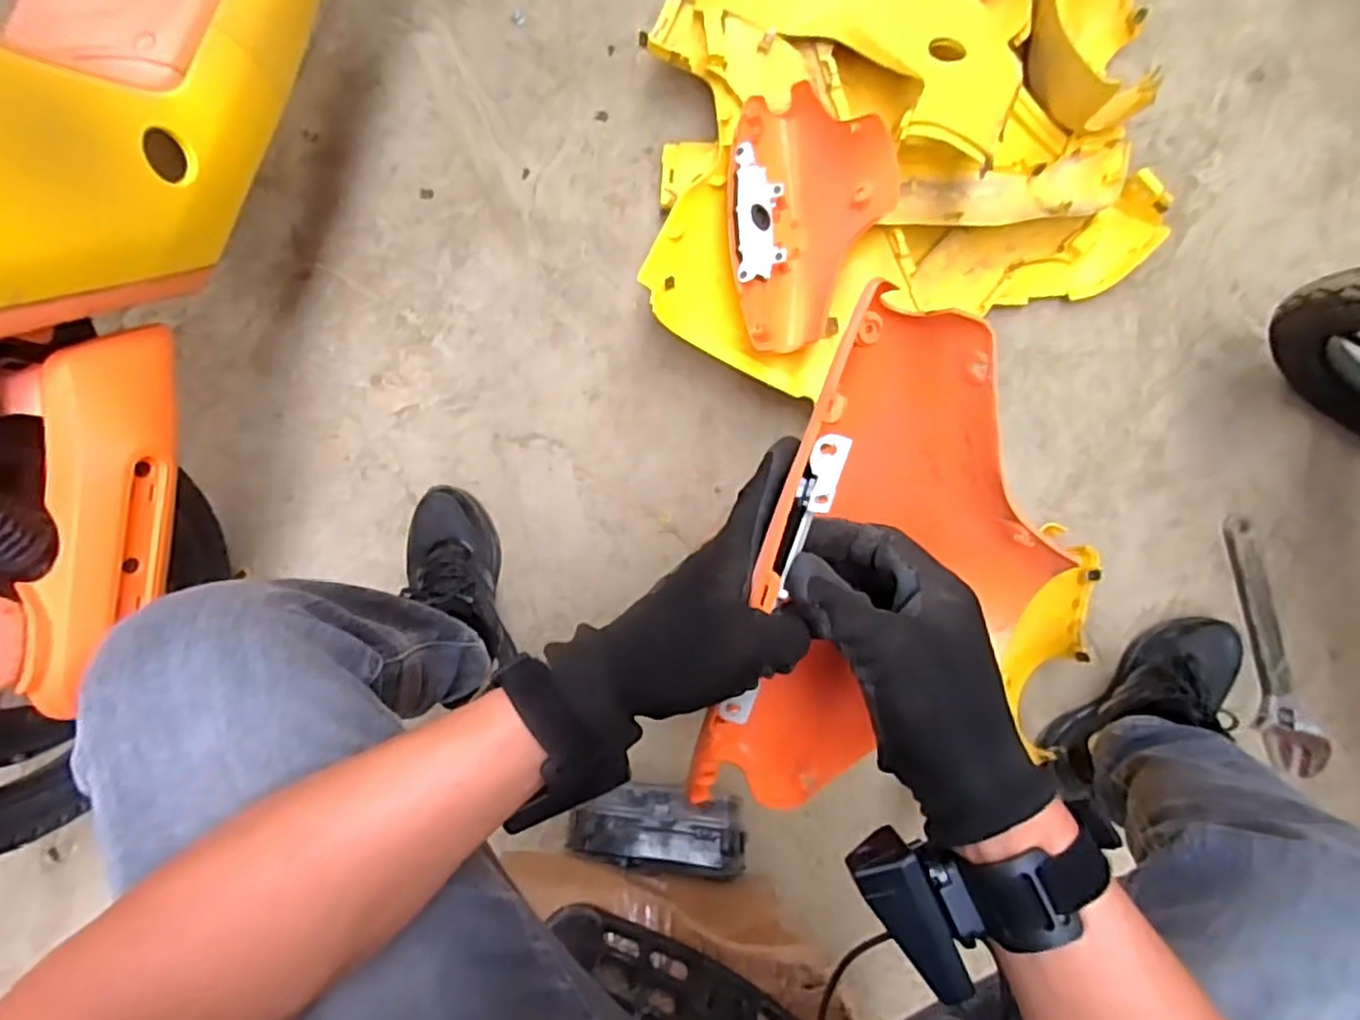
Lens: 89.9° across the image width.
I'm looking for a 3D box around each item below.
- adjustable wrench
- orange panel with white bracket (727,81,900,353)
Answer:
[{"bbox_3d":[0.691,0.153,0.799,0.072,0.022,0.293,-5,81,-3],"label":"adjustable wrench"},{"bbox_3d":[0.134,-0.327,0.727,0.160,0.101,0.294,-2,81,-1],"label":"orange panel with white bracket"}]

